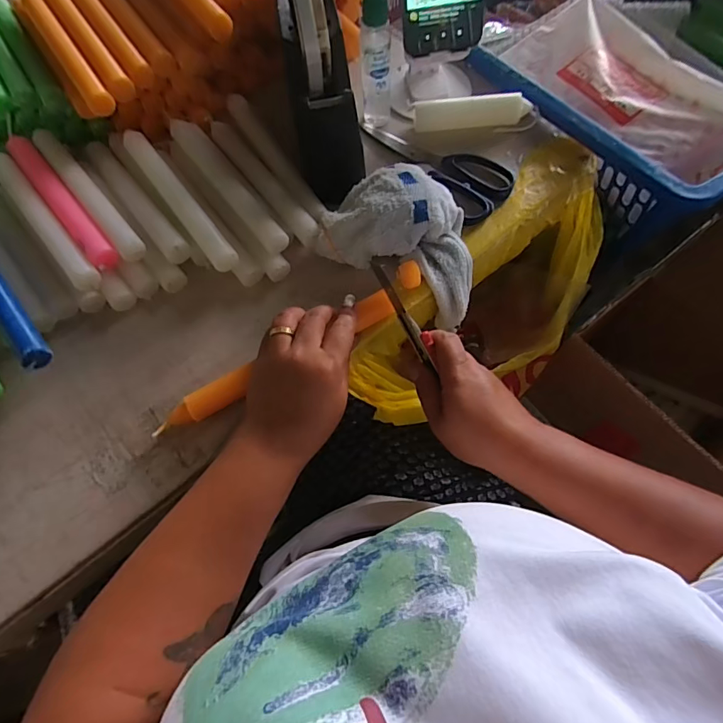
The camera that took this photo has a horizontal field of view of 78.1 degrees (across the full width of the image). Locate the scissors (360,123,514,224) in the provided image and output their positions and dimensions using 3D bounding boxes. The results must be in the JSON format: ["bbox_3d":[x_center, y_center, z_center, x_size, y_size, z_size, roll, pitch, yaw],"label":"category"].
[{"bbox_3d":[0.079,-0.211,0.454,0.070,0.016,0.172,-35,71,-10],"label":"scissors"}]

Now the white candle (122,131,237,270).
[{"bbox_3d":[-0.174,-0.153,0.421,0.024,0.022,0.194,-36,72,-11],"label":"white candle"}]

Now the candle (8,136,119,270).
[{"bbox_3d":[-0.285,-0.156,0.420,0.022,0.018,0.199,-39,72,-11],"label":"candle"}]

